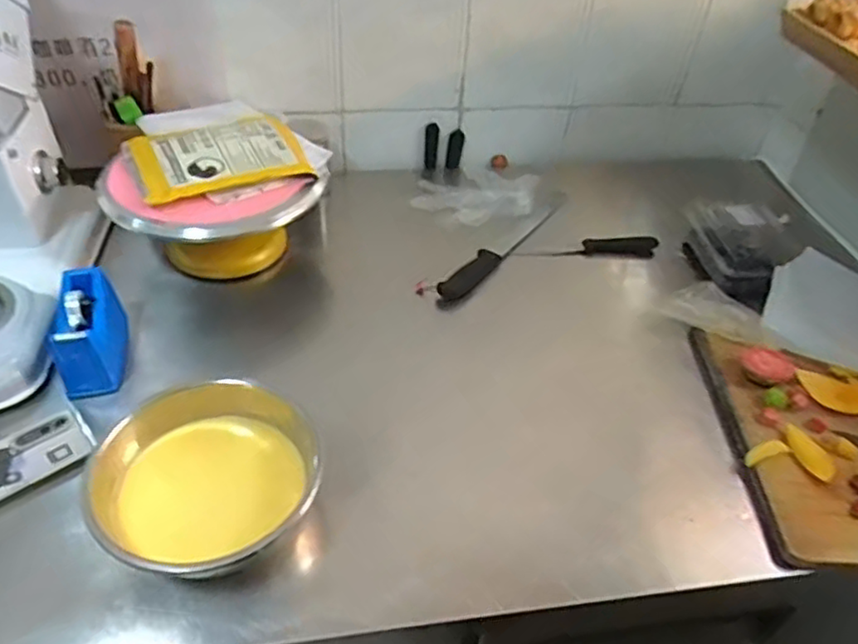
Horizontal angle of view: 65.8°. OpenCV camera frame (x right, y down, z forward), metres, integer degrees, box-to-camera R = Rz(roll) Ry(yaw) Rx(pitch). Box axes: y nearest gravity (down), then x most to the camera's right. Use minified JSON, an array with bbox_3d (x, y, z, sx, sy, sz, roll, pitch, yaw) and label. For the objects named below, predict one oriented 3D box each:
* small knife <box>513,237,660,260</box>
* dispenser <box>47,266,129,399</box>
[{"bbox_3d":[0.247,-0.112,1.043,0.213,0.027,0.030,-2,39,10],"label":"small knife"},{"bbox_3d":[-0.402,0.004,0.783,0.061,0.078,0.135,-6,43,-12],"label":"dispenser"}]

